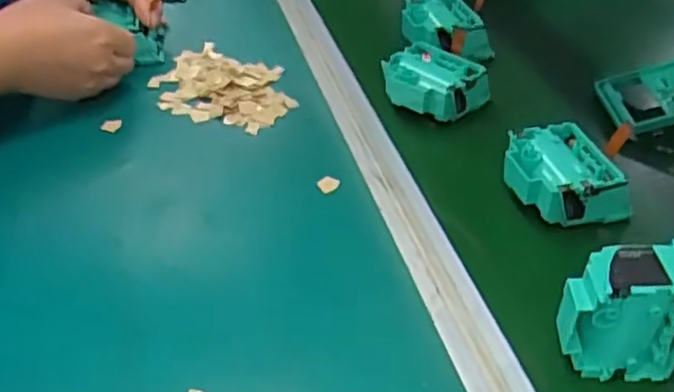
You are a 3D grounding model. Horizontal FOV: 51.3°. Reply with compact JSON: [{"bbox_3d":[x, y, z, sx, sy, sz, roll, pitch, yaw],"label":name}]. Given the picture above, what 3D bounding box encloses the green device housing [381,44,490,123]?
[{"bbox_3d":[0.087,-0.098,0.625,0.077,0.046,0.061,22,45,29],"label":"green device housing"}]

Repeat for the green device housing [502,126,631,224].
[{"bbox_3d":[0.163,-0.013,0.514,0.072,0.041,0.078,-12,38,-10],"label":"green device housing"}]

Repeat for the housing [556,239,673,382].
[{"bbox_3d":[0.161,0.063,0.389,0.073,0.073,0.035,1,38,6],"label":"housing"}]

